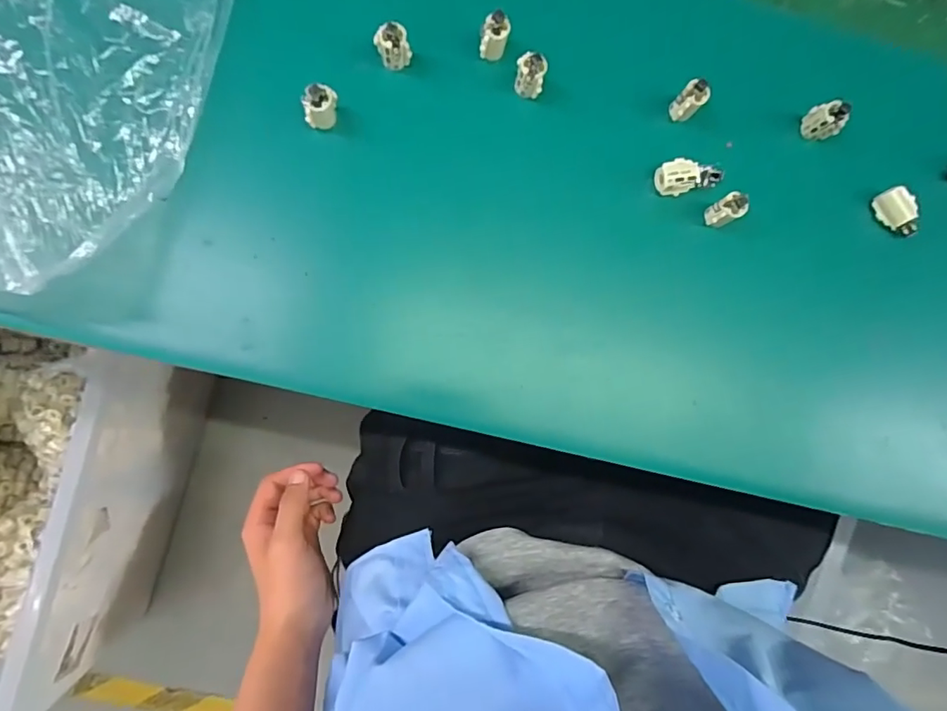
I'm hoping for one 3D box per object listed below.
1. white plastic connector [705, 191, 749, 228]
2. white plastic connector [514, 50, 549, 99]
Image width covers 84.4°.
[{"bbox_3d":[0.146,-0.084,0.300,0.014,0.022,0.014,0,88,-8],"label":"white plastic connector"},{"bbox_3d":[0.032,-0.157,0.294,0.016,0.024,0.013,9,86,-7],"label":"white plastic connector"}]

